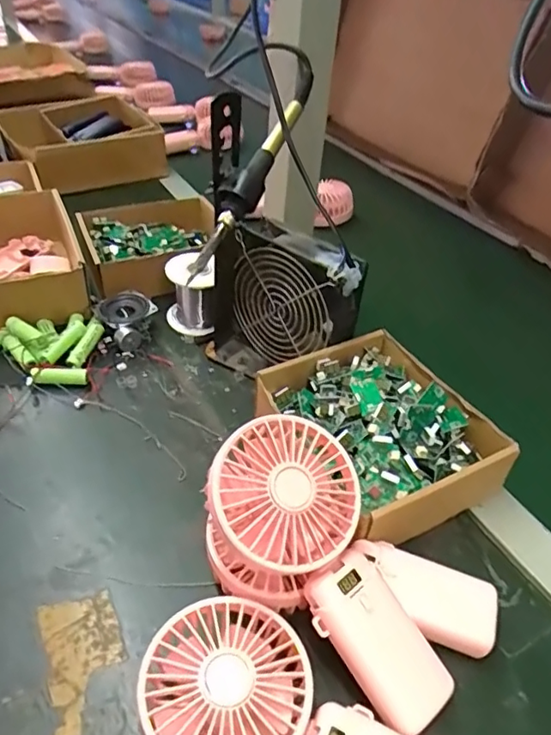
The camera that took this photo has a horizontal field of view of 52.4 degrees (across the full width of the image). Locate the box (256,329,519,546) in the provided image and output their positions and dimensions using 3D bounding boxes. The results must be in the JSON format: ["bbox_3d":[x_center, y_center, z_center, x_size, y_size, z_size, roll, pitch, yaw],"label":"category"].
[{"bbox_3d":[0.078,0.051,0.451,0.152,0.056,0.167,-18,44,-22],"label":"box"}]

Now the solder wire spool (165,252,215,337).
[{"bbox_3d":[-0.089,-0.077,0.581,0.049,0.078,0.049,1,40,-1],"label":"solder wire spool"}]

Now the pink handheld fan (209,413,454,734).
[{"bbox_3d":[0.029,0.115,0.322,0.082,0.032,0.179,-28,82,-31],"label":"pink handheld fan"}]

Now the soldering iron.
[{"bbox_3d":[-0.016,-0.161,0.454,0.025,0.026,0.213,21,73,21],"label":"soldering iron"}]

